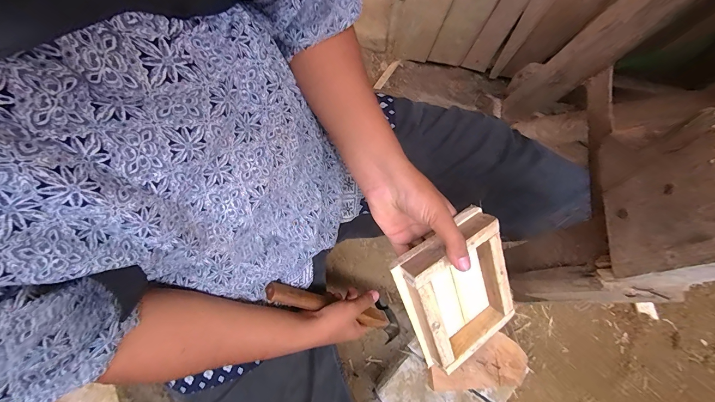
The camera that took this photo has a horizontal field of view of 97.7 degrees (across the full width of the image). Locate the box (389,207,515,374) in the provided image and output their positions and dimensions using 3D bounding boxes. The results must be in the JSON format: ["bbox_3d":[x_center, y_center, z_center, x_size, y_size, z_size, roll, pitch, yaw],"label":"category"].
[{"bbox_3d":[0.121,0.110,0.373,0.131,0.034,0.155,-29,114,-18],"label":"box"}]

